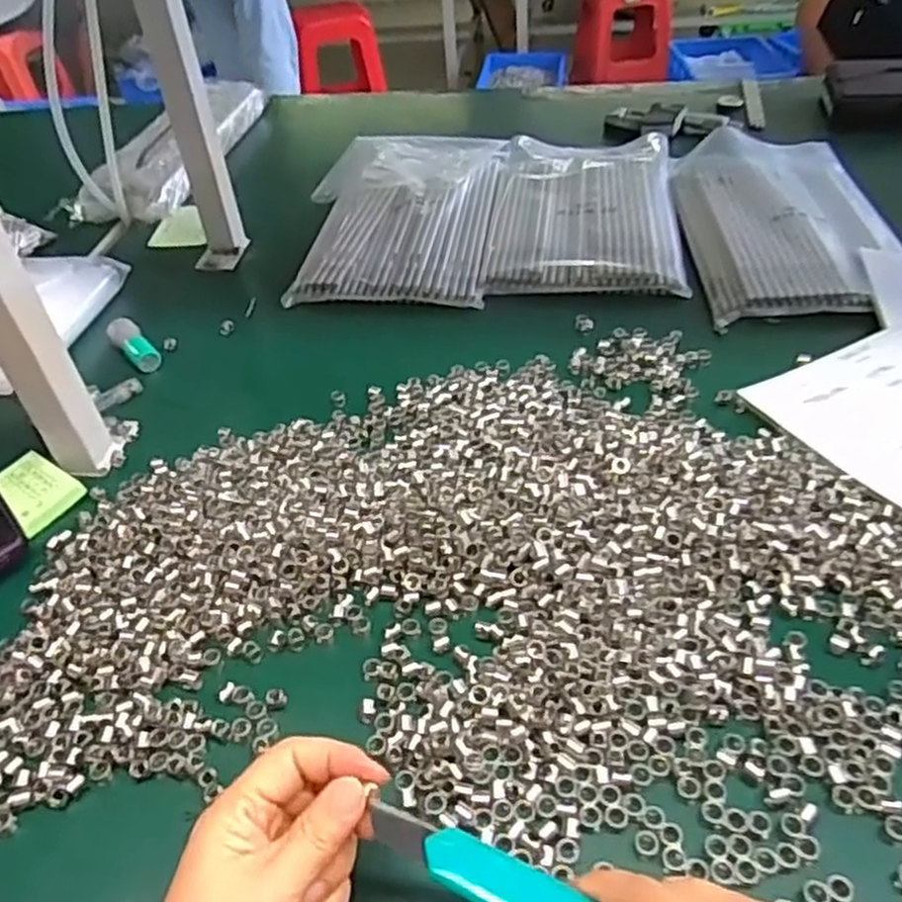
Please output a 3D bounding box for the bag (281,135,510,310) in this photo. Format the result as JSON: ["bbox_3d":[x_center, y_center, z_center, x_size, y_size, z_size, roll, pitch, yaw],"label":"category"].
[{"bbox_3d":[-0.054,-0.256,0.817,0.202,0.026,0.325,2,43,9],"label":"bag"}]

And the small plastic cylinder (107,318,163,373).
[{"bbox_3d":[-0.271,-0.089,0.665,0.025,0.027,0.060,-31,48,-25],"label":"small plastic cylinder"}]

